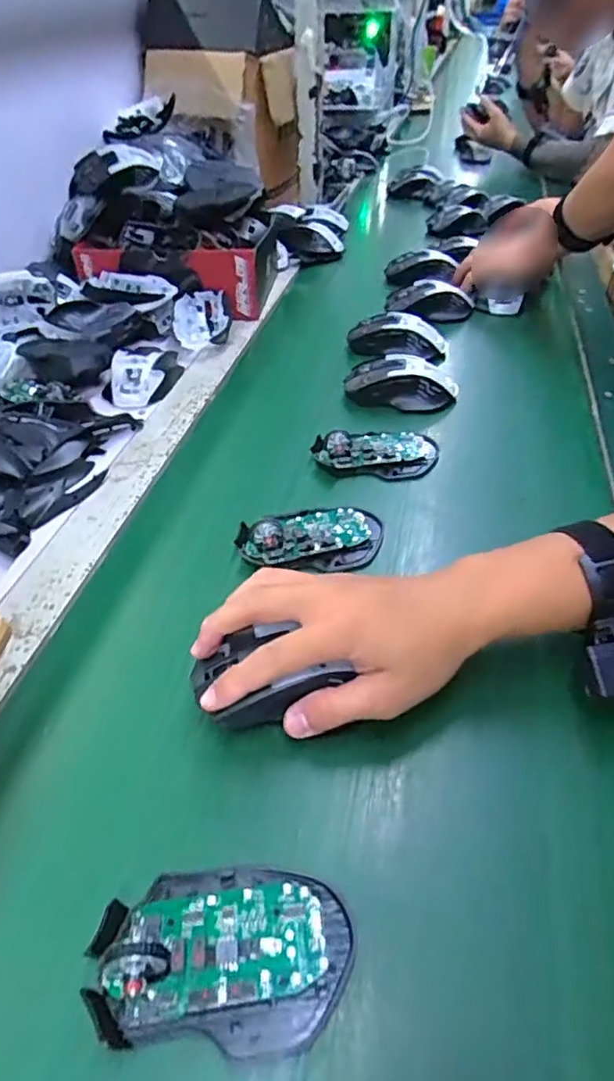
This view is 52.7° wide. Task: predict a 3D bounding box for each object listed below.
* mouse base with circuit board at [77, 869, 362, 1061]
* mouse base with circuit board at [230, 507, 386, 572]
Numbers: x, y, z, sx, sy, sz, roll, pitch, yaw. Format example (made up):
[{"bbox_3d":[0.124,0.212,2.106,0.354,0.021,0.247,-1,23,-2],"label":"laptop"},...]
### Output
[{"bbox_3d":[-0.038,0.180,0.277,0.112,0.028,0.071,2,43,2],"label":"mouse base with circuit board"},{"bbox_3d":[0.003,-0.009,0.496,0.112,0.027,0.066,2,43,2],"label":"mouse base with circuit board"}]

